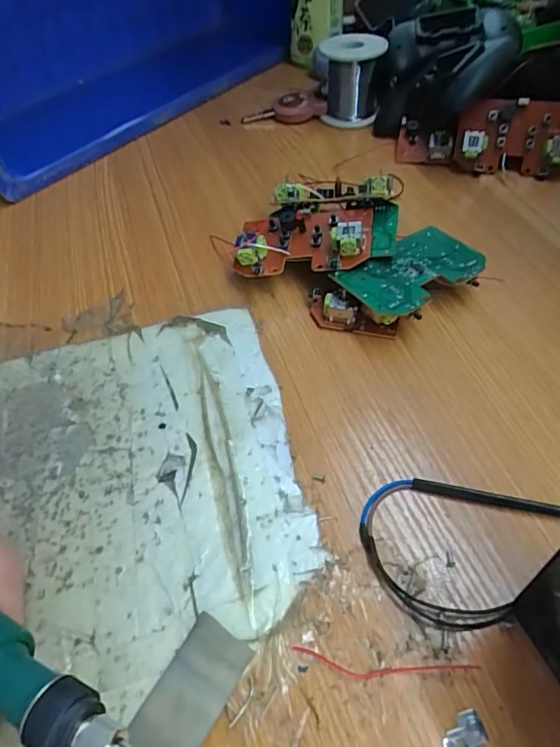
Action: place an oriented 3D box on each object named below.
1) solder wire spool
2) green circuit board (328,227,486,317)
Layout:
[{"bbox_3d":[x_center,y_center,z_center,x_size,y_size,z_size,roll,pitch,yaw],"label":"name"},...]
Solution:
[{"bbox_3d":[0.066,-0.279,0.472,0.062,0.063,0.050,11,51,12],"label":"solder wire spool"},{"bbox_3d":[0.083,-0.058,0.317,0.087,0.027,0.051,-28,54,-20],"label":"green circuit board"}]

